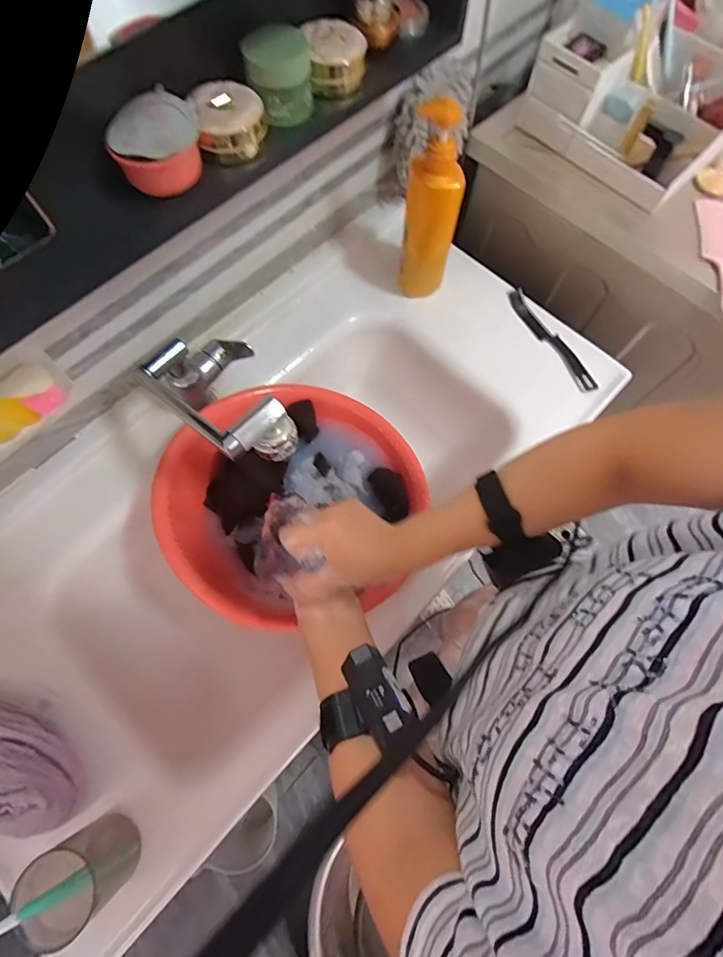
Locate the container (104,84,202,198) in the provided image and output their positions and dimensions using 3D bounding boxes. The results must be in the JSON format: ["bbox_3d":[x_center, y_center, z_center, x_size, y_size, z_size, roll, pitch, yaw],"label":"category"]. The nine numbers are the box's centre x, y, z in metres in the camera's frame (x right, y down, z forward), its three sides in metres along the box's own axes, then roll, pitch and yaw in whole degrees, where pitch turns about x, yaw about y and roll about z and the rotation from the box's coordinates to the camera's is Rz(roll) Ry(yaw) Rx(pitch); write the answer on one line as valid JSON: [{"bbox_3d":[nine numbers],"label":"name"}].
[{"bbox_3d":[-0.179,-0.294,0.398,0.076,0.049,0.074,-15,71,-6],"label":"container"}]

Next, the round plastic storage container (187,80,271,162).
[{"bbox_3d":[-0.124,-0.340,0.425,0.063,0.039,0.062,0,70,-1],"label":"round plastic storage container"}]

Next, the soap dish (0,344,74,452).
[{"bbox_3d":[-0.380,-0.079,0.473,0.130,0.022,0.088,-42,75,-14],"label":"soap dish"}]

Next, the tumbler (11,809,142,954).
[{"bbox_3d":[-0.283,0.402,0.451,0.072,0.095,0.074,0,70,-1],"label":"tumbler"}]

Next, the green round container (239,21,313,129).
[{"bbox_3d":[-0.077,-0.381,0.422,0.058,0.061,0.048,-6,70,-3],"label":"green round container"}]

